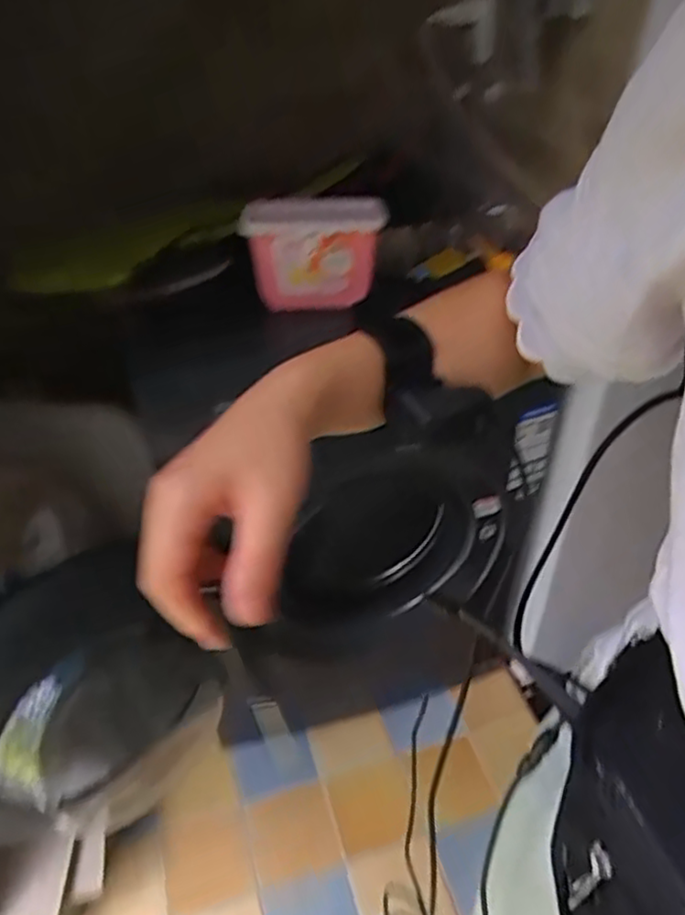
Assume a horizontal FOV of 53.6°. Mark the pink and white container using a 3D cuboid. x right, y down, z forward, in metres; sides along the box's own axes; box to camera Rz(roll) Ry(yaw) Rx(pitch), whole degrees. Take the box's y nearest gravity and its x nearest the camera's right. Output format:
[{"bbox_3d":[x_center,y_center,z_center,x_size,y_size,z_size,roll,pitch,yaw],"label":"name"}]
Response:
[{"bbox_3d":[-0.036,-0.267,0.884,0.174,0.120,0.080,-3,39,-2],"label":"pink and white container"}]

